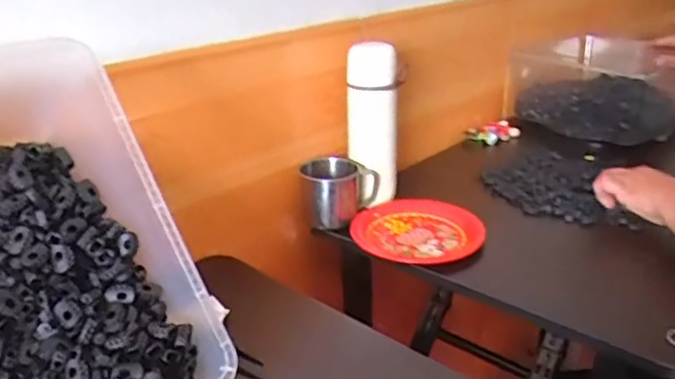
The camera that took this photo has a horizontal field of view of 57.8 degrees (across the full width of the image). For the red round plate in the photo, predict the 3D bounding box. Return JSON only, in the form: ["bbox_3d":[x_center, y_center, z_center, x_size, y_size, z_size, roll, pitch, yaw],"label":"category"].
[{"bbox_3d":[0.102,0.055,0.817,0.163,0.034,0.151,0,24,0],"label":"red round plate"}]

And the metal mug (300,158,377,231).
[{"bbox_3d":[-0.001,0.001,0.855,0.074,0.078,0.096,15,28,32],"label":"metal mug"}]

